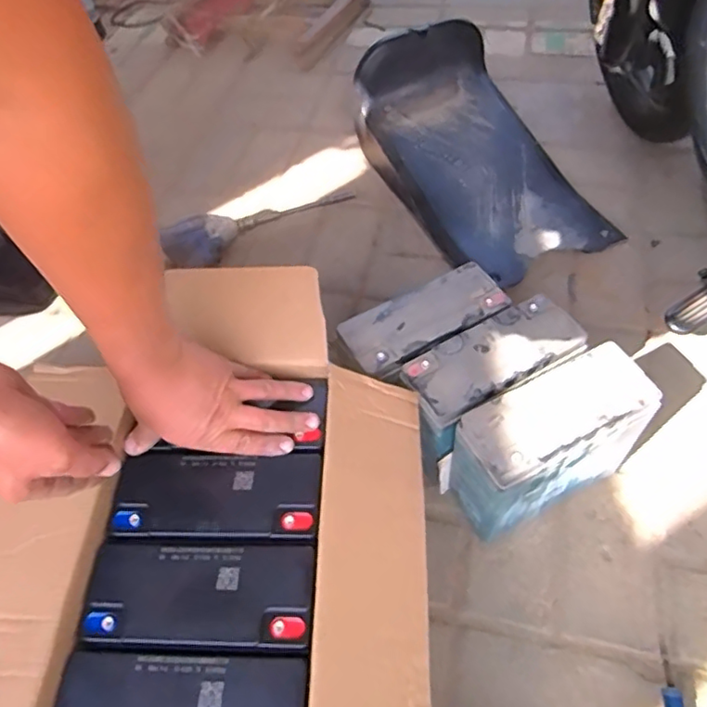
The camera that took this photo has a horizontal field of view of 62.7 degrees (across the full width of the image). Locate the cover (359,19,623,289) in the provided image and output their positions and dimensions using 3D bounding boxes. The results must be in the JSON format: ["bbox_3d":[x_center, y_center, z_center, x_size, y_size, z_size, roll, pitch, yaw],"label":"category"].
[{"bbox_3d":[0.189,-0.311,0.914,0.248,0.151,0.456,-24,56,-10],"label":"cover"}]

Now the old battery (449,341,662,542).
[{"bbox_3d":[0.194,0.097,0.594,0.175,0.171,0.081,-25,56,-10],"label":"old battery"}]

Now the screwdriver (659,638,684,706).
[{"bbox_3d":[0.282,0.297,0.519,0.015,0.018,0.083,7,40,9],"label":"screwdriver"}]

